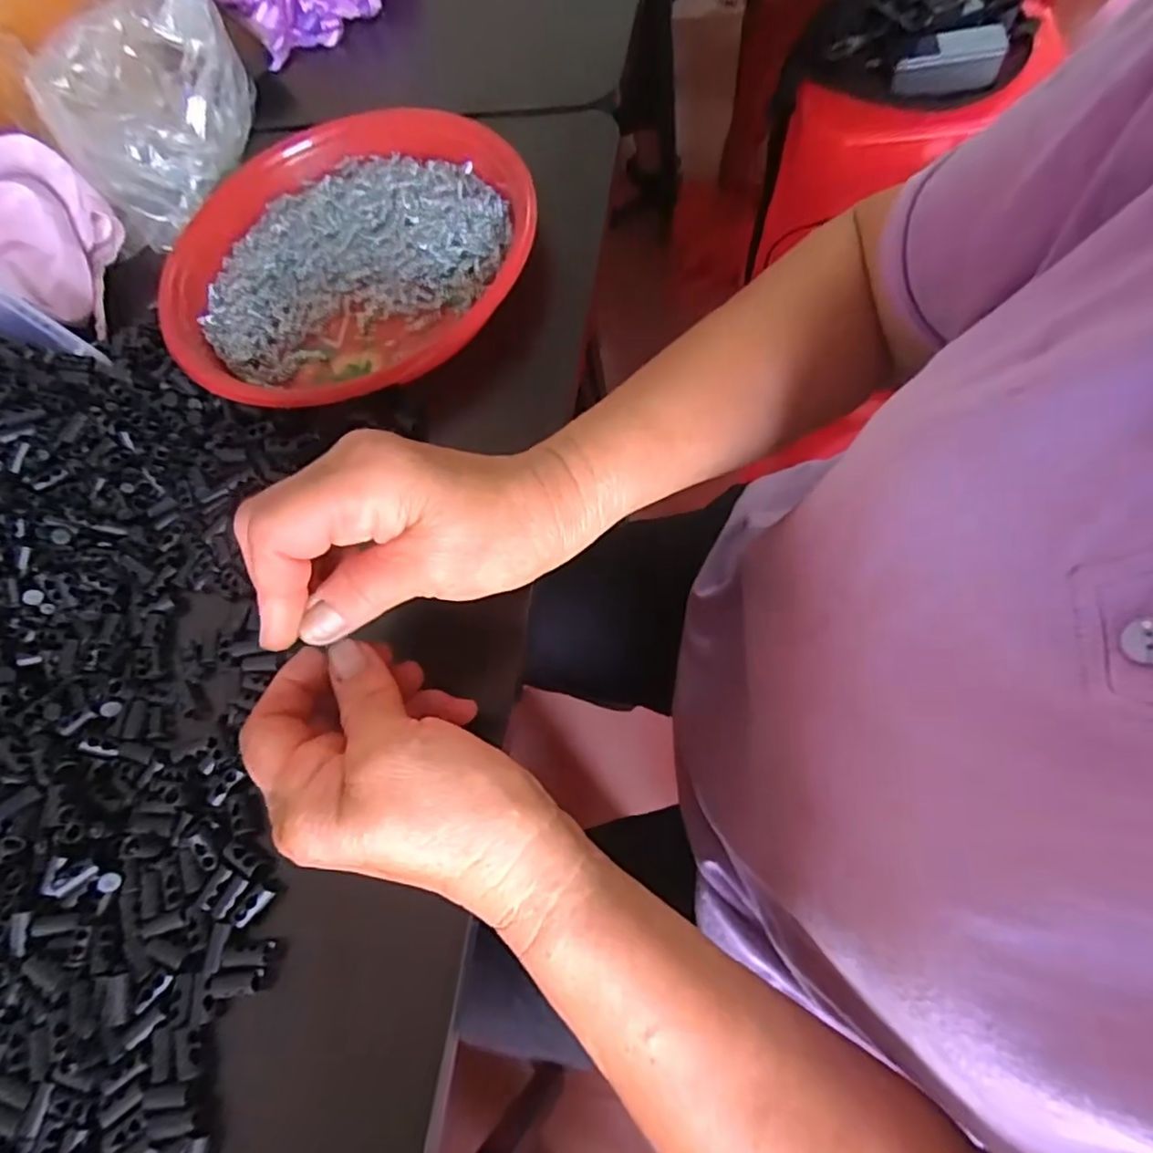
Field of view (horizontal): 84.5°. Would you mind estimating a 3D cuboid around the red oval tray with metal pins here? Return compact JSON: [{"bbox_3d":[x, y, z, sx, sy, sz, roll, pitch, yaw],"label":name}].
[{"bbox_3d":[-0.147,-0.212,0.400,0.231,0.029,0.209,-35,66,-5],"label":"red oval tray with metal pins"}]

